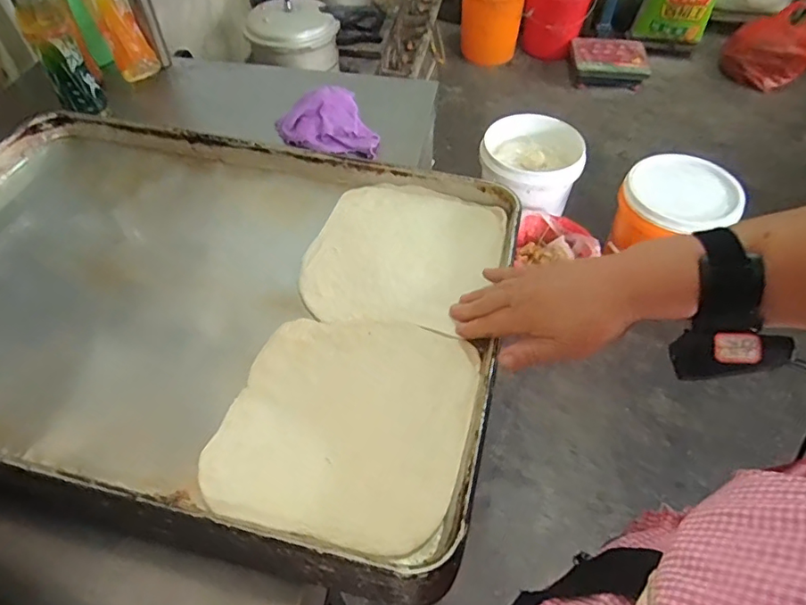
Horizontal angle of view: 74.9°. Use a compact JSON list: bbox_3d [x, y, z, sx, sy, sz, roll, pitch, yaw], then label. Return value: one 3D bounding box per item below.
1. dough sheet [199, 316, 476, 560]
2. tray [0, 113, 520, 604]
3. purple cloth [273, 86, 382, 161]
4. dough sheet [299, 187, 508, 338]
[{"bbox_3d":[-0.044,0.093,0.426,0.186,0.011,0.190,13,52,11],"label":"dough sheet"},{"bbox_3d":[-0.212,-0.017,0.504,0.596,0.037,0.412,11,52,10],"label":"tray"},{"bbox_3d":[-0.115,-0.298,0.856,0.163,0.019,0.113,12,80,4],"label":"purple cloth"},{"bbox_3d":[0.000,-0.052,0.539,0.180,0.010,0.190,14,52,12],"label":"dough sheet"}]

